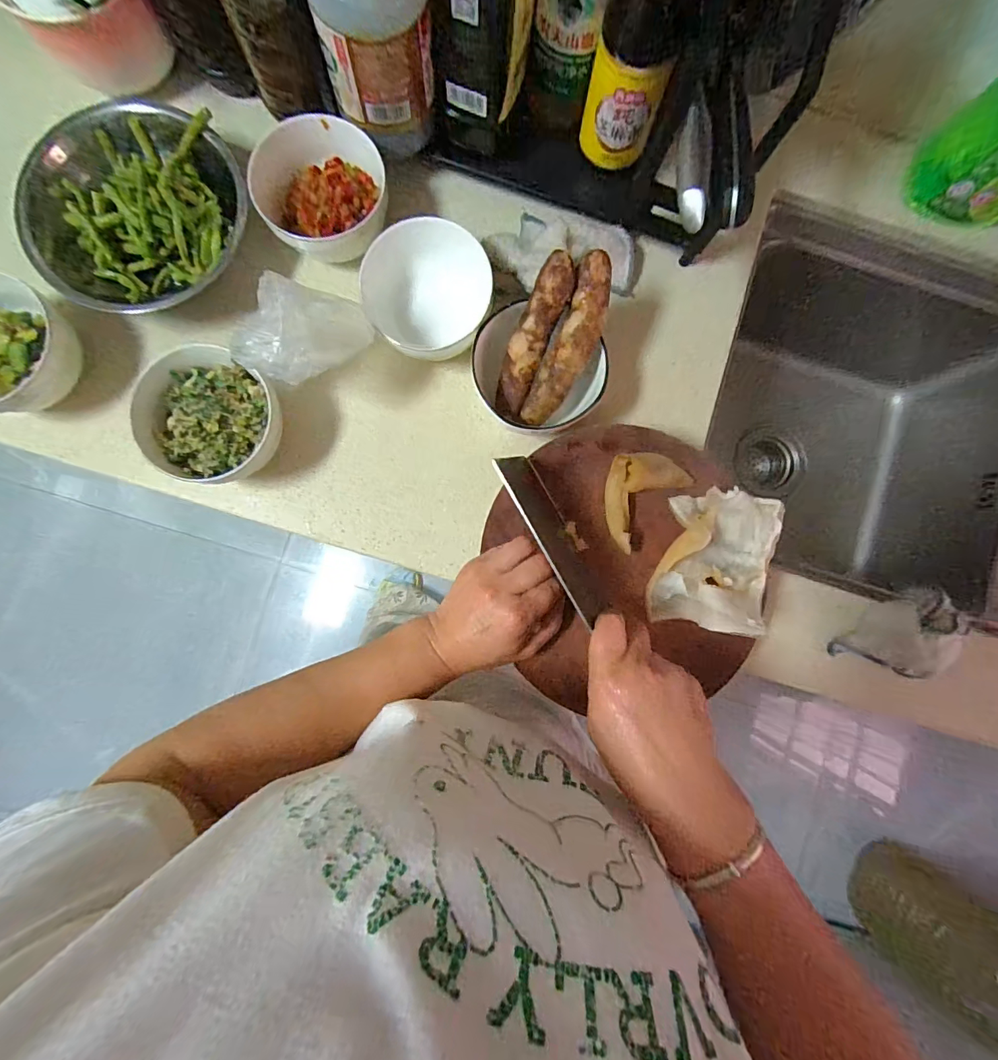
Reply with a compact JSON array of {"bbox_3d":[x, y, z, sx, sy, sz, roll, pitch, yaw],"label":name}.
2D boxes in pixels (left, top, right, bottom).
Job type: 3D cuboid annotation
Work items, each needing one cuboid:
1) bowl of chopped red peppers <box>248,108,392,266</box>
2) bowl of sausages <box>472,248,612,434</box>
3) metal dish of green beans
[{"bbox_3d":[-0.156,-0.302,0.414,0.105,0.068,0.098,0,86,-3],"label":"bowl of chopped red peppers"},{"bbox_3d":[0.035,-0.147,0.391,0.110,0.096,0.113,0,86,-3],"label":"bowl of sausages"},{"bbox_3d":[-0.314,-0.280,0.398,0.181,0.057,0.151,-23,88,-4],"label":"metal dish of green beans"}]

